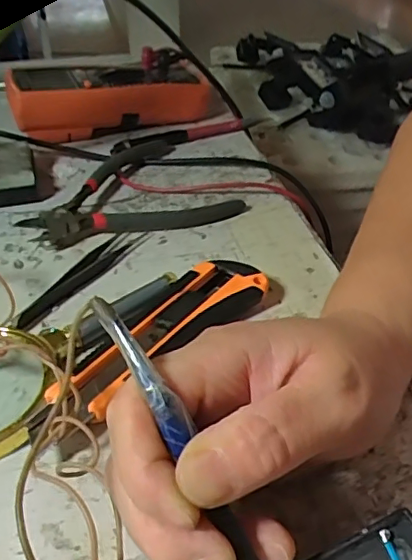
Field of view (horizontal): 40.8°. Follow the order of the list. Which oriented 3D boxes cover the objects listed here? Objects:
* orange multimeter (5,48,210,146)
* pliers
[{"bbox_3d":[-0.093,-0.178,0.533,0.187,0.050,0.095,-17,40,-20],"label":"orange multimeter"},{"bbox_3d":[-0.064,-0.063,0.410,0.149,0.018,0.125,-22,41,-26],"label":"pliers"}]

